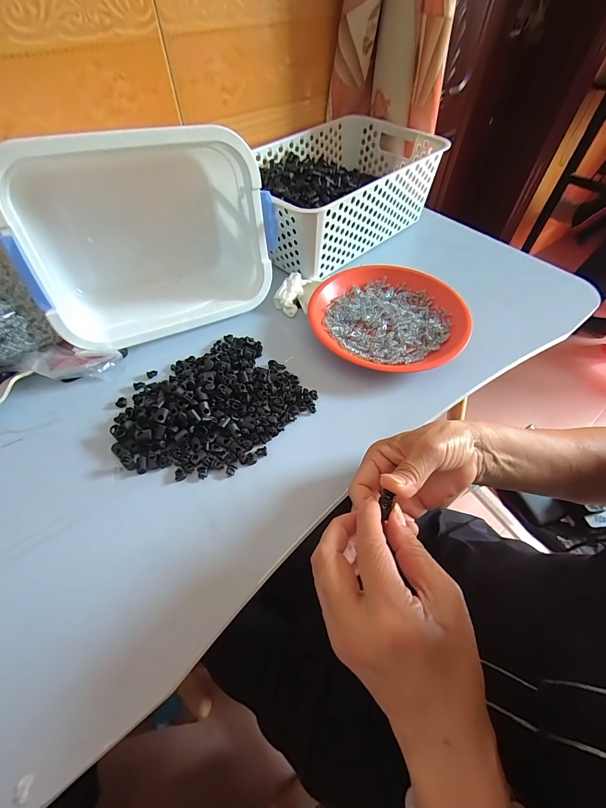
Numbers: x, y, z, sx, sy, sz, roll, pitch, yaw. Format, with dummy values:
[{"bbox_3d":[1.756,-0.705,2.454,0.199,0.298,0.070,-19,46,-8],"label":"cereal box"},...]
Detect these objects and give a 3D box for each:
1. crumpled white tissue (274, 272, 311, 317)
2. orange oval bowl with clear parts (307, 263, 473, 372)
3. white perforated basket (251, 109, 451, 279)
[{"bbox_3d":[-0.018,-0.154,0.470,0.037,0.030,0.063,15,56,10],"label":"crumpled white tissue"},{"bbox_3d":[0.109,-0.114,0.435,0.193,0.027,0.182,8,55,5],"label":"orange oval bowl with clear parts"},{"bbox_3d":[0.046,-0.335,0.531,0.295,0.111,0.203,-36,62,-23],"label":"white perforated basket"}]

